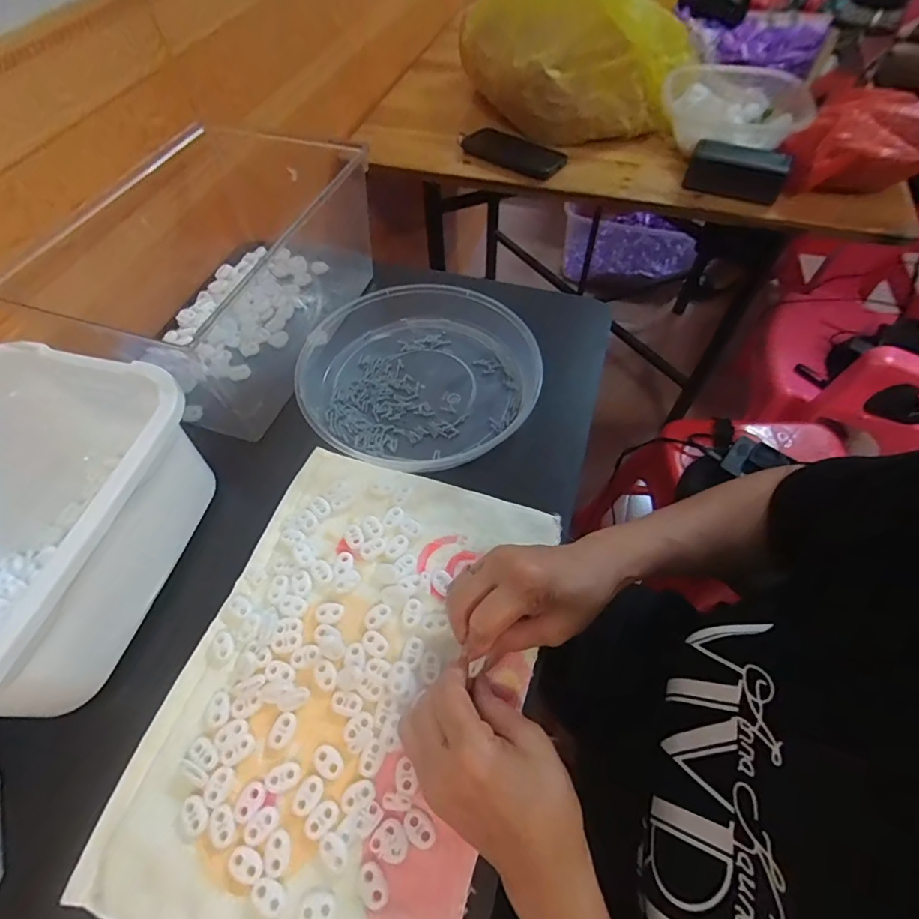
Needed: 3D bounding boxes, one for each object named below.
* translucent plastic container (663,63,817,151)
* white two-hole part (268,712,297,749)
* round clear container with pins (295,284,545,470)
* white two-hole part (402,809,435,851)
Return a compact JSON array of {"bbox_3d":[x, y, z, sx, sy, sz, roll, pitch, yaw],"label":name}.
[{"bbox_3d":[0.425,-0.540,0.731,0.195,0.057,0.228,28,62,17],"label":"translucent plastic container"},{"bbox_3d":[-0.121,0.185,0.328,0.015,0.004,0.021,18,60,12],"label":"white two-hole part"},{"bbox_3d":[-0.040,-0.089,0.482,0.225,0.049,0.223,0,58,1],"label":"round clear container with pins"},{"bbox_3d":[-0.025,0.229,0.297,0.014,0.004,0.022,-37,64,-20],"label":"white two-hole part"}]

